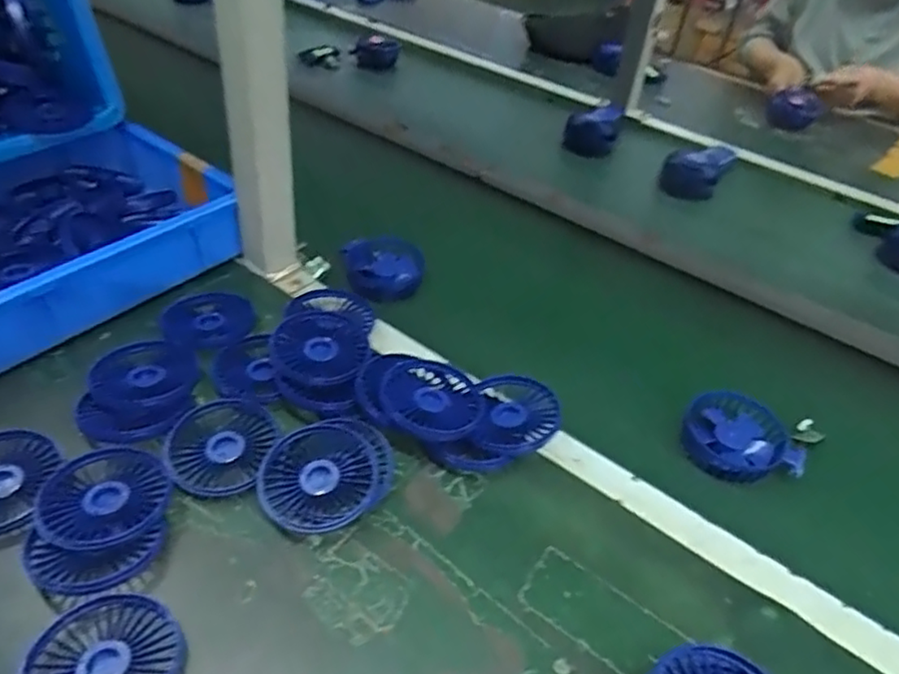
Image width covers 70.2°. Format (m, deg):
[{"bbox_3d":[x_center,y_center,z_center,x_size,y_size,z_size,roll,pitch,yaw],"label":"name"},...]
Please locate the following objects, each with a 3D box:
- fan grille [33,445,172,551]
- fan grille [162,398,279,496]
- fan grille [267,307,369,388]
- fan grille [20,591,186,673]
[{"bbox_3d":[-0.254,0.117,0.472,0.088,0.010,0.080,-8,44,-17],"label":"fan grille"},{"bbox_3d":[-0.186,0.086,0.522,0.075,0.018,0.091,9,42,1],"label":"fan grille"},{"bbox_3d":[-0.117,0.005,0.582,0.082,0.015,0.097,10,41,-4],"label":"fan grille"},{"bbox_3d":[-0.213,0.204,0.399,0.083,0.019,0.087,4,42,-4],"label":"fan grille"}]

